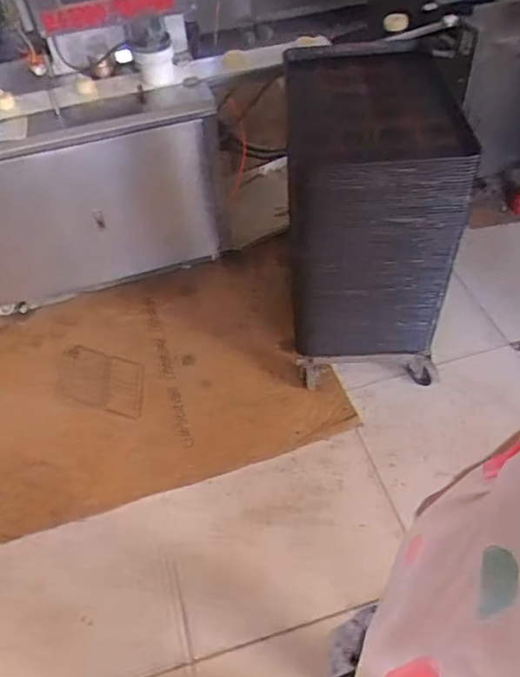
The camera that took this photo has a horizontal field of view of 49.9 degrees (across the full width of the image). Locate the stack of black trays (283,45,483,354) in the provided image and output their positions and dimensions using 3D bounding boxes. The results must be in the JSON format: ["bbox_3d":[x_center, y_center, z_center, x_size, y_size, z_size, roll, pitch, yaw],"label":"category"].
[{"bbox_3d":[0.305,-0.427,1.654,0.395,0.628,0.734,-4,49,1],"label":"stack of black trays"}]

